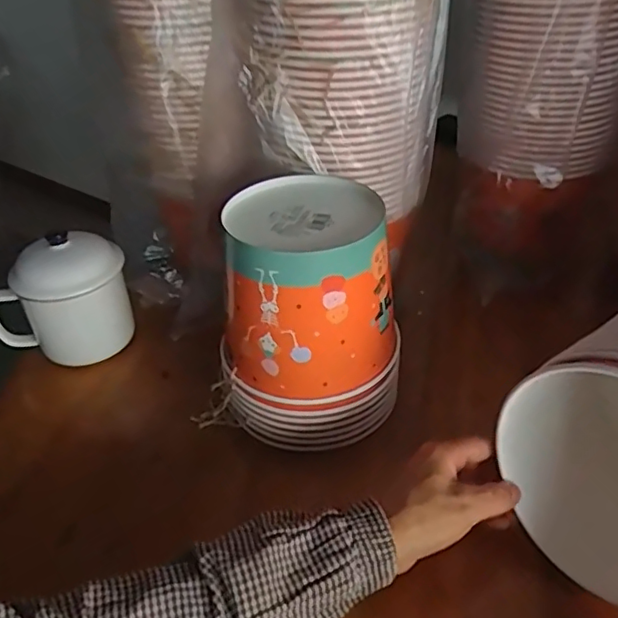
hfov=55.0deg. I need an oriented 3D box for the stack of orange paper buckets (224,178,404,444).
[{"bbox_3d":[0.002,0.005,0.518,0.149,0.191,0.137,-1,36,2],"label":"stack of orange paper buckets"}]

